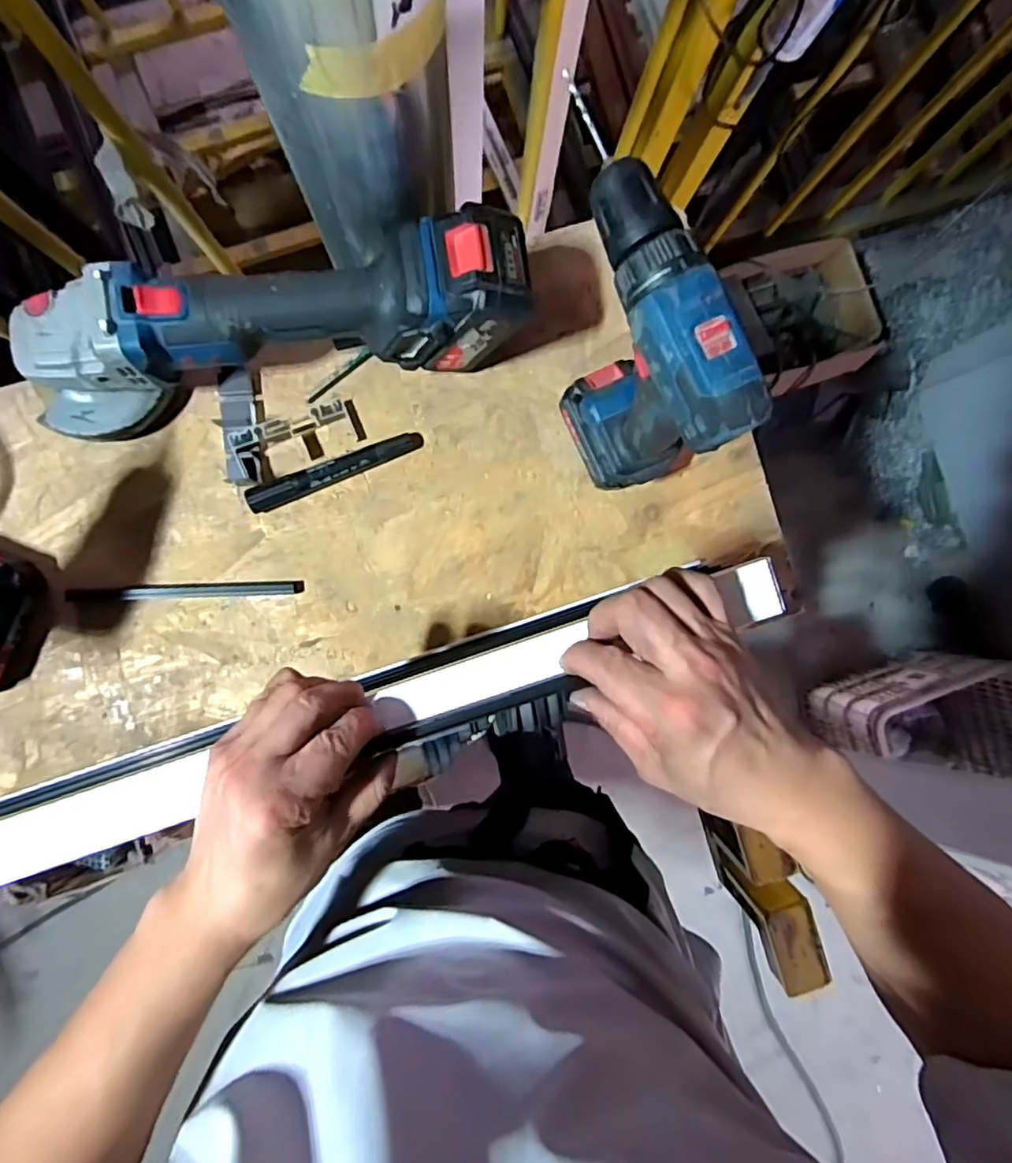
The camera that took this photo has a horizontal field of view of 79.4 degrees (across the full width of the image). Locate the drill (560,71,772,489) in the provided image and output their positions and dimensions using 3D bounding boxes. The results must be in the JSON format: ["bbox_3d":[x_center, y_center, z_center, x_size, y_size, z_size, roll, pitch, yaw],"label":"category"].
[{"bbox_3d":[0.075,-0.157,0.404,0.067,0.214,0.190,-31,93,-4],"label":"drill"}]

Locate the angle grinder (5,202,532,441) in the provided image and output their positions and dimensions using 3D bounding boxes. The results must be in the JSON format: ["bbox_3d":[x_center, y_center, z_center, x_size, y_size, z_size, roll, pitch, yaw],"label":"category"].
[{"bbox_3d":[-0.168,-0.180,0.440,0.367,0.114,0.099,-13,91,-4],"label":"angle grinder"}]

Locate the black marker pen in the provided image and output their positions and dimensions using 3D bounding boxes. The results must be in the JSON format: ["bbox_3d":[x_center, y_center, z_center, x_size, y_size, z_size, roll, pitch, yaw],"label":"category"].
[{"bbox_3d":[-0.137,-0.090,0.493,0.143,0.019,0.019,-22,92,-4],"label":"black marker pen"}]

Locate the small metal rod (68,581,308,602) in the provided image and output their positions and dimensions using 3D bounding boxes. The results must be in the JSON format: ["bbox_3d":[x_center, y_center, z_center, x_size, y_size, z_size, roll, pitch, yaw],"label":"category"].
[{"bbox_3d":[-0.259,0.008,0.497,0.182,0.007,0.012,-2,91,-4],"label":"small metal rod"}]

